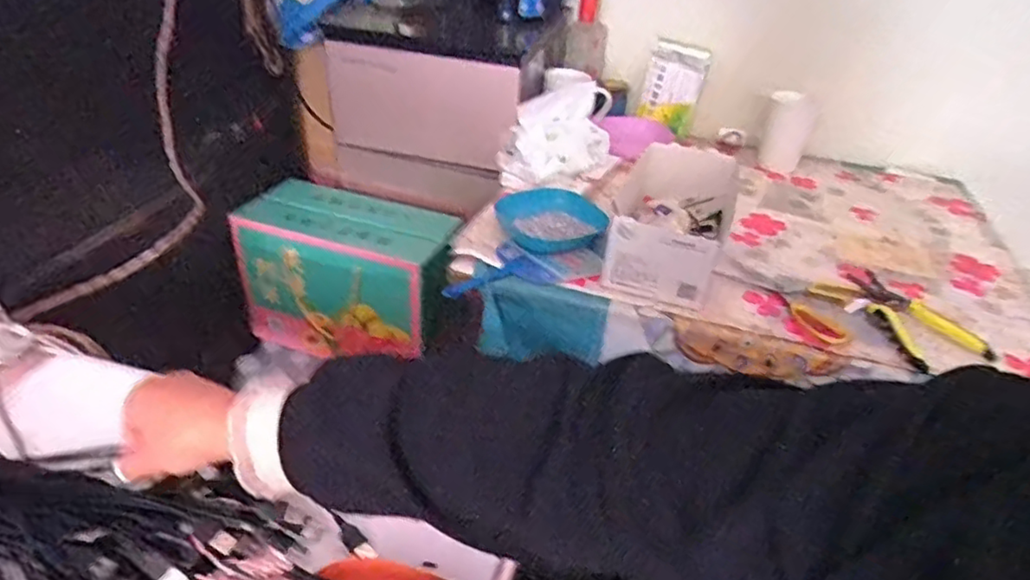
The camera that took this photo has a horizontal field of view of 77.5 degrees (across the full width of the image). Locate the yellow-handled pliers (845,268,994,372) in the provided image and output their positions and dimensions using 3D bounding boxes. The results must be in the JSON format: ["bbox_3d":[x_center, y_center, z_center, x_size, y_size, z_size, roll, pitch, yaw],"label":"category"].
[{"bbox_3d":[0.453,0.023,0.744,0.095,0.024,0.167,-7,37,-17],"label":"yellow-handled pliers"}]

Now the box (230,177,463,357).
[{"bbox_3d":[-0.265,-0.021,1.079,0.344,0.234,0.166,15,36,14],"label":"box"}]

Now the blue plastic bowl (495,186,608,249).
[{"bbox_3d":[0.052,-0.092,0.856,0.135,0.035,0.107,-20,42,-31],"label":"blue plastic bowl"}]

